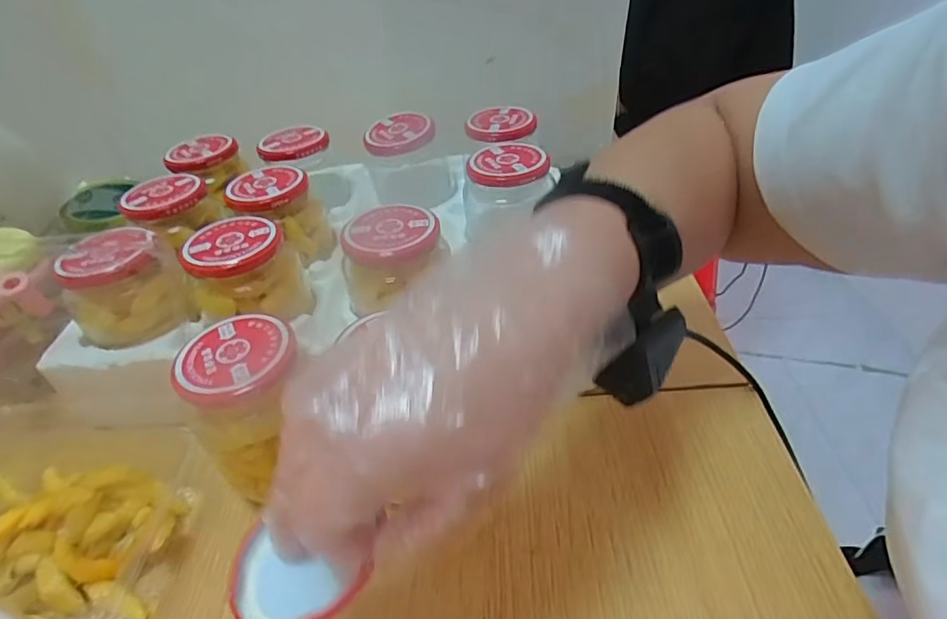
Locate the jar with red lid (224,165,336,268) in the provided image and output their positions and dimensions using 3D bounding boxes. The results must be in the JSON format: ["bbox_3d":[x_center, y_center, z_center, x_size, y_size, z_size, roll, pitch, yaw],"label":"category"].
[{"bbox_3d":[-0.173,-0.083,0.477,0.072,0.067,0.069,-4,40,3],"label":"jar with red lid"}]

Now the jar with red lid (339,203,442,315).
[{"bbox_3d":[-0.059,-0.035,0.399,0.071,0.063,0.071,-4,40,3],"label":"jar with red lid"}]

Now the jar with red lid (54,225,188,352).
[{"bbox_3d":[-0.266,-0.017,0.404,0.078,0.062,0.073,-4,40,3],"label":"jar with red lid"}]

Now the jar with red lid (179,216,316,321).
[{"bbox_3d":[-0.171,-0.027,0.405,0.078,0.061,0.069,-18,41,-15],"label":"jar with red lid"}]

